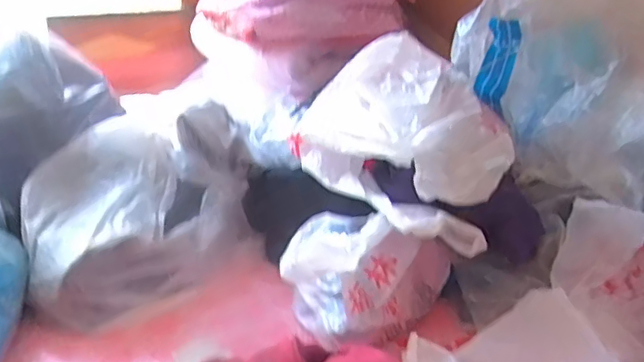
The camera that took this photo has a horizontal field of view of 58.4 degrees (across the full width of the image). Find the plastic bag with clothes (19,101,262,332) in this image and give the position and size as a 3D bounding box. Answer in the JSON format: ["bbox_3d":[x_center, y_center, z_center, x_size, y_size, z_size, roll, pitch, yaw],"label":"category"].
[{"bbox_3d":[-0.281,0.035,0.953,0.386,0.207,0.282,-11,30,-29],"label":"plastic bag with clothes"}]

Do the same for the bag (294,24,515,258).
[{"bbox_3d":[0.142,-0.076,0.904,0.277,0.196,0.353,-14,31,-33],"label":"bag"}]

